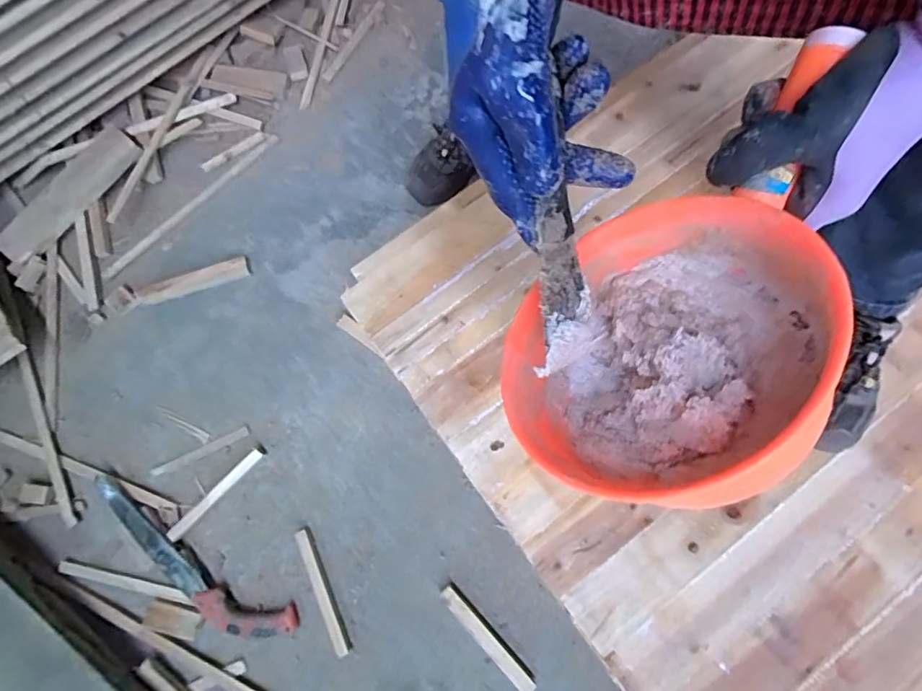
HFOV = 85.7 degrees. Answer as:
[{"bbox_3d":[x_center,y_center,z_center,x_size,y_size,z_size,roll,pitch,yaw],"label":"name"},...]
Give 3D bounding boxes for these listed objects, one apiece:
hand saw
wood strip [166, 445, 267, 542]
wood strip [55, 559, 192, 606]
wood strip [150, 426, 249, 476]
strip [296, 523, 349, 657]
[{"bbox_3d":[-0.426,0.334,0.753,0.383,0.030,0.077,29,77,11],"label":"hand saw"},{"bbox_3d":[-0.382,0.231,0.776,0.019,0.019,0.187,42,80,14],"label":"wood strip"},{"bbox_3d":[-0.511,0.363,0.761,0.217,0.014,0.018,11,75,7],"label":"wood strip"},{"bbox_3d":[-0.421,0.172,0.803,0.161,0.004,0.019,-26,74,-4],"label":"wood strip"},{"bbox_3d":[-0.209,0.369,0.750,0.022,0.004,0.187,-24,76,-4],"label":"strip"}]

